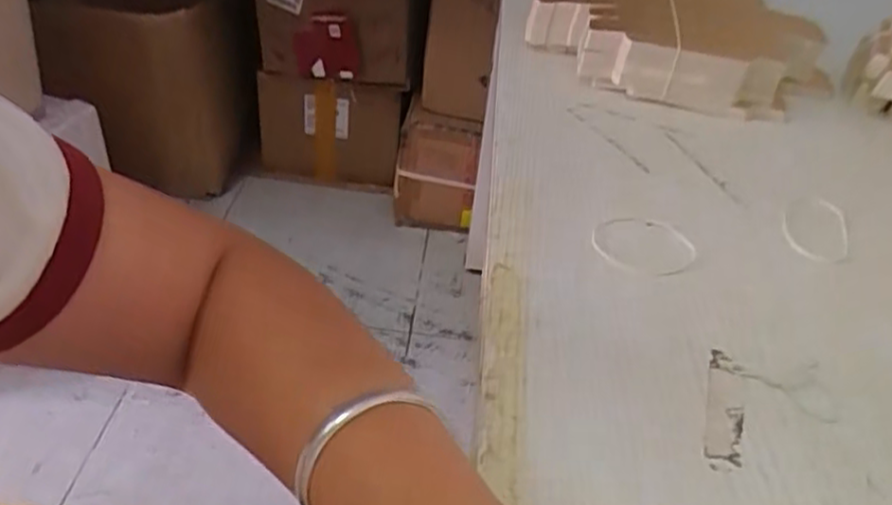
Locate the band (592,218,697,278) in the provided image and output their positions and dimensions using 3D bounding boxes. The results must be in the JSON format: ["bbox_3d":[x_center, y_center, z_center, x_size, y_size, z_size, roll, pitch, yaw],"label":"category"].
[{"bbox_3d":[0.117,-0.004,0.424,0.056,0.004,0.059,1,37,-1],"label":"band"}]

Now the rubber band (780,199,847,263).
[{"bbox_3d":[0.236,-0.018,0.455,0.041,0.008,0.080,19,40,12],"label":"rubber band"}]

